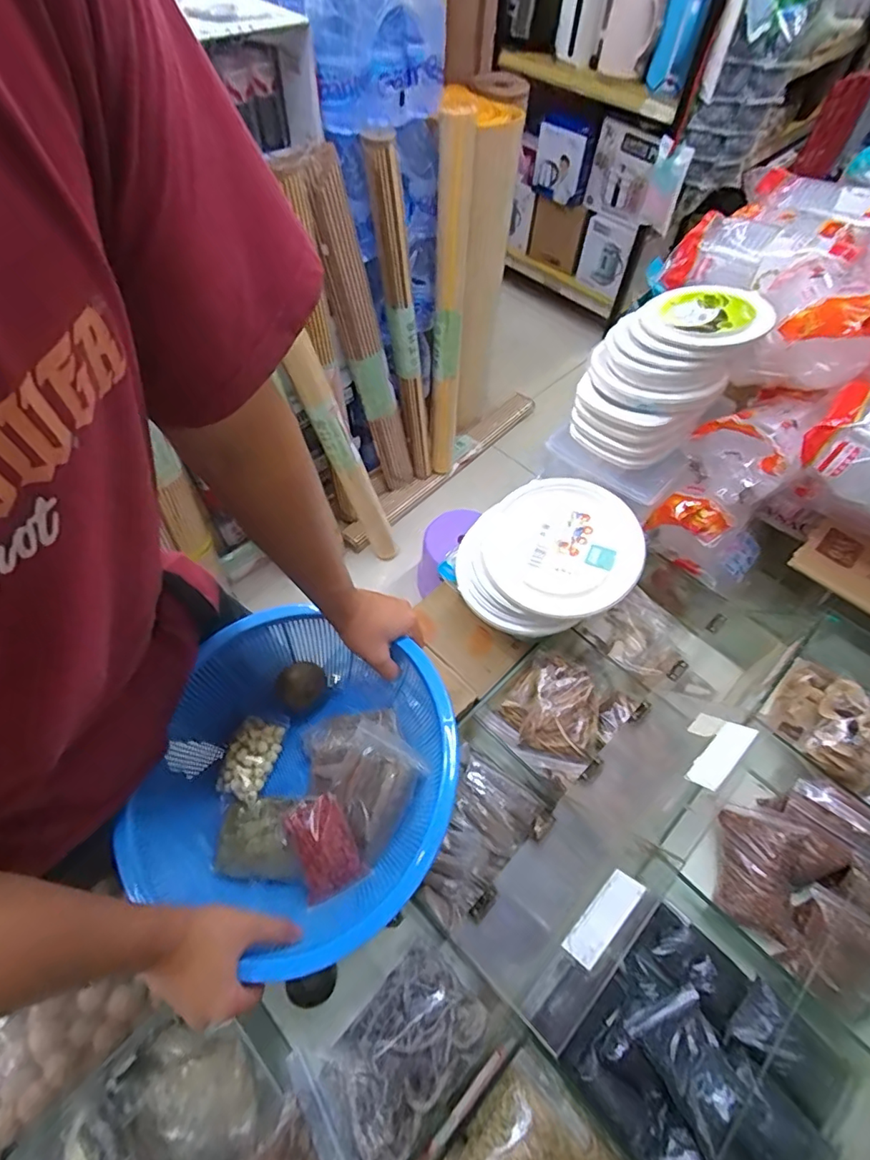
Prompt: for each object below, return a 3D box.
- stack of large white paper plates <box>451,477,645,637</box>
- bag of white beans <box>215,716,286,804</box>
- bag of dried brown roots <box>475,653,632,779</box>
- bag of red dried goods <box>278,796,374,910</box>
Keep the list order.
[{"bbox_3d":[0.162,-0.035,0.786,0.263,0.090,0.226,4,63,20],"label":"stack of large white paper plates"},{"bbox_3d":[-0.218,0.209,0.627,0.054,0.023,0.088,18,59,9],"label":"bag of white beans"},{"bbox_3d":[0.163,0.191,0.751,0.140,0.083,0.152,-38,67,-22],"label":"bag of dried brown roots"},{"bbox_3d":[-0.123,0.287,0.578,0.065,0.018,0.100,-26,63,-17],"label":"bag of red dried goods"}]

